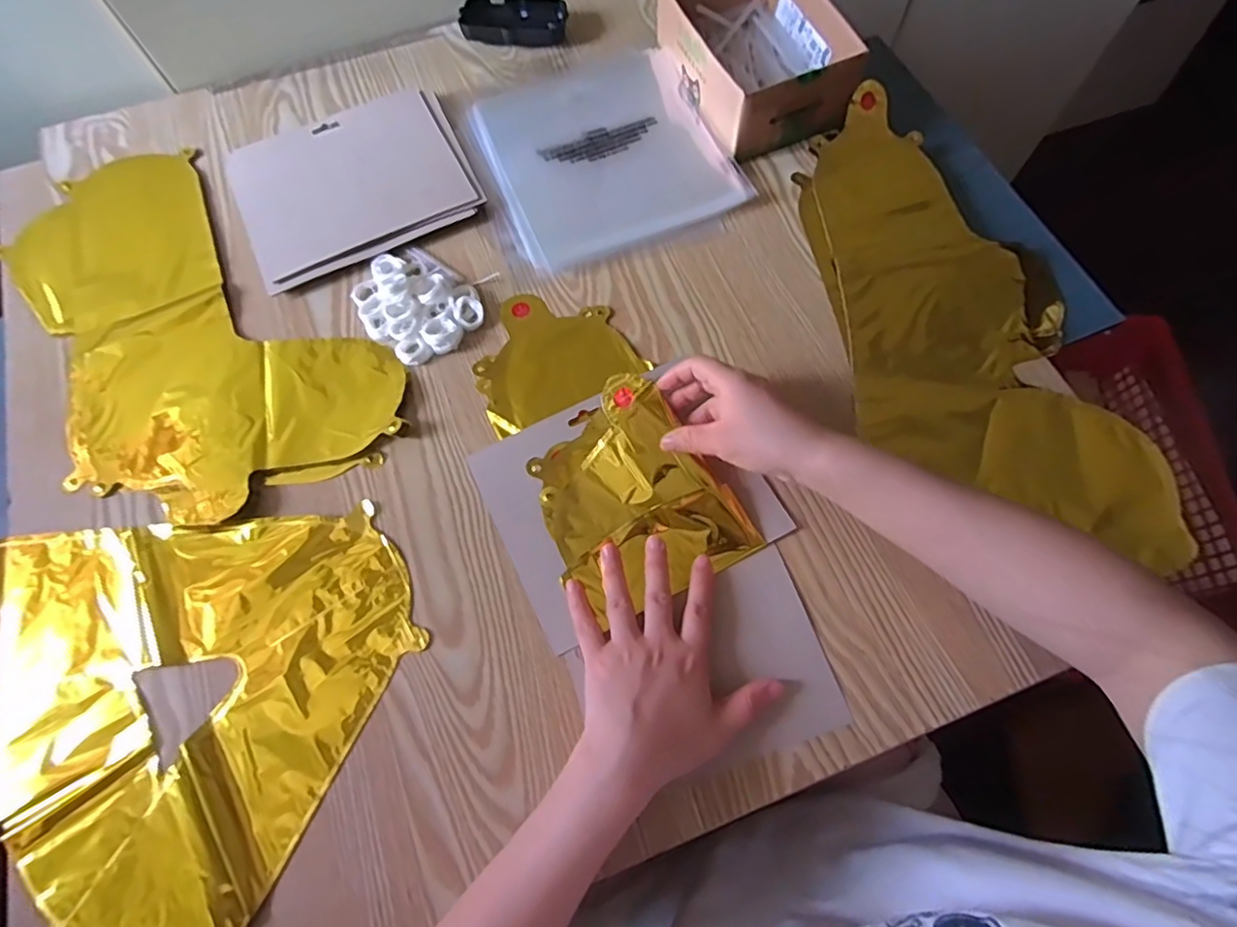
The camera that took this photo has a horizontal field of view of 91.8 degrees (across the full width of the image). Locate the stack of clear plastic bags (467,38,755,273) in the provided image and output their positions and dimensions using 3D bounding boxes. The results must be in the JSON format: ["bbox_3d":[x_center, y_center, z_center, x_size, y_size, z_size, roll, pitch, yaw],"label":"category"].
[{"bbox_3d":[-0.020,-0.300,0.570,0.220,0.014,0.245,-19,69,-6],"label":"stack of clear plastic bags"}]

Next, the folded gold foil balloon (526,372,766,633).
[{"bbox_3d":[0.007,0.024,0.439,0.126,0.030,0.156,-33,71,-11],"label":"folded gold foil balloon"}]

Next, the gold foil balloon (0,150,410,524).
[{"bbox_3d":[-0.371,-0.114,0.507,0.223,0.009,0.402,-39,72,-13],"label":"gold foil balloon"}]

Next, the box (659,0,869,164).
[{"bbox_3d":[0.124,-0.389,0.566,0.127,0.072,0.192,-21,69,-7],"label":"box"}]

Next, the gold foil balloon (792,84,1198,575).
[{"bbox_3d":[0.277,-0.128,0.486,0.197,0.019,0.415,-7,68,-1],"label":"gold foil balloon"}]

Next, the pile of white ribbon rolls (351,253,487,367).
[{"bbox_3d":[-0.175,-0.135,0.501,0.108,0.023,0.080,38,74,15],"label":"pile of white ribbon rolls"}]

